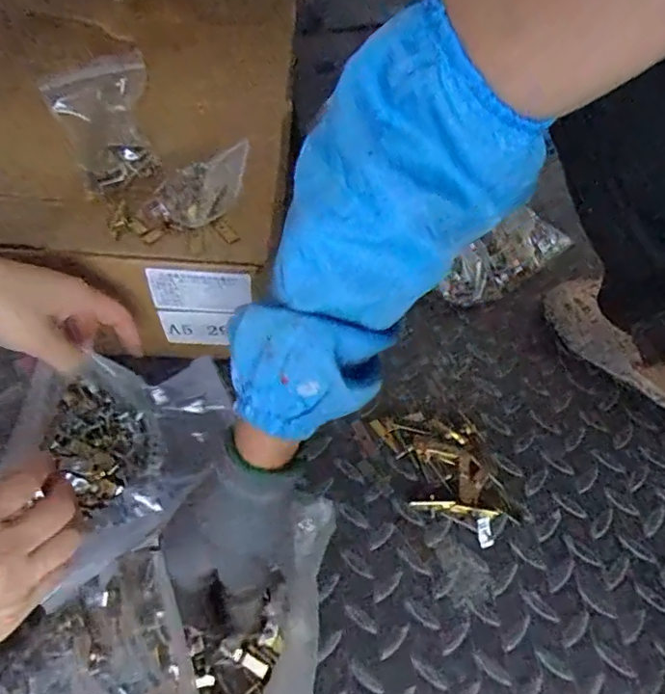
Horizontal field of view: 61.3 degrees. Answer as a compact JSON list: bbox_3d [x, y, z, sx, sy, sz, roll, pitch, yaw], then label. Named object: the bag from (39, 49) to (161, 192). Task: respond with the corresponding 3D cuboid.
[{"bbox_3d":[-0.174,-0.171,0.446,0.072,0.096,0.034,-28,64,-20],"label":"bag"}]

